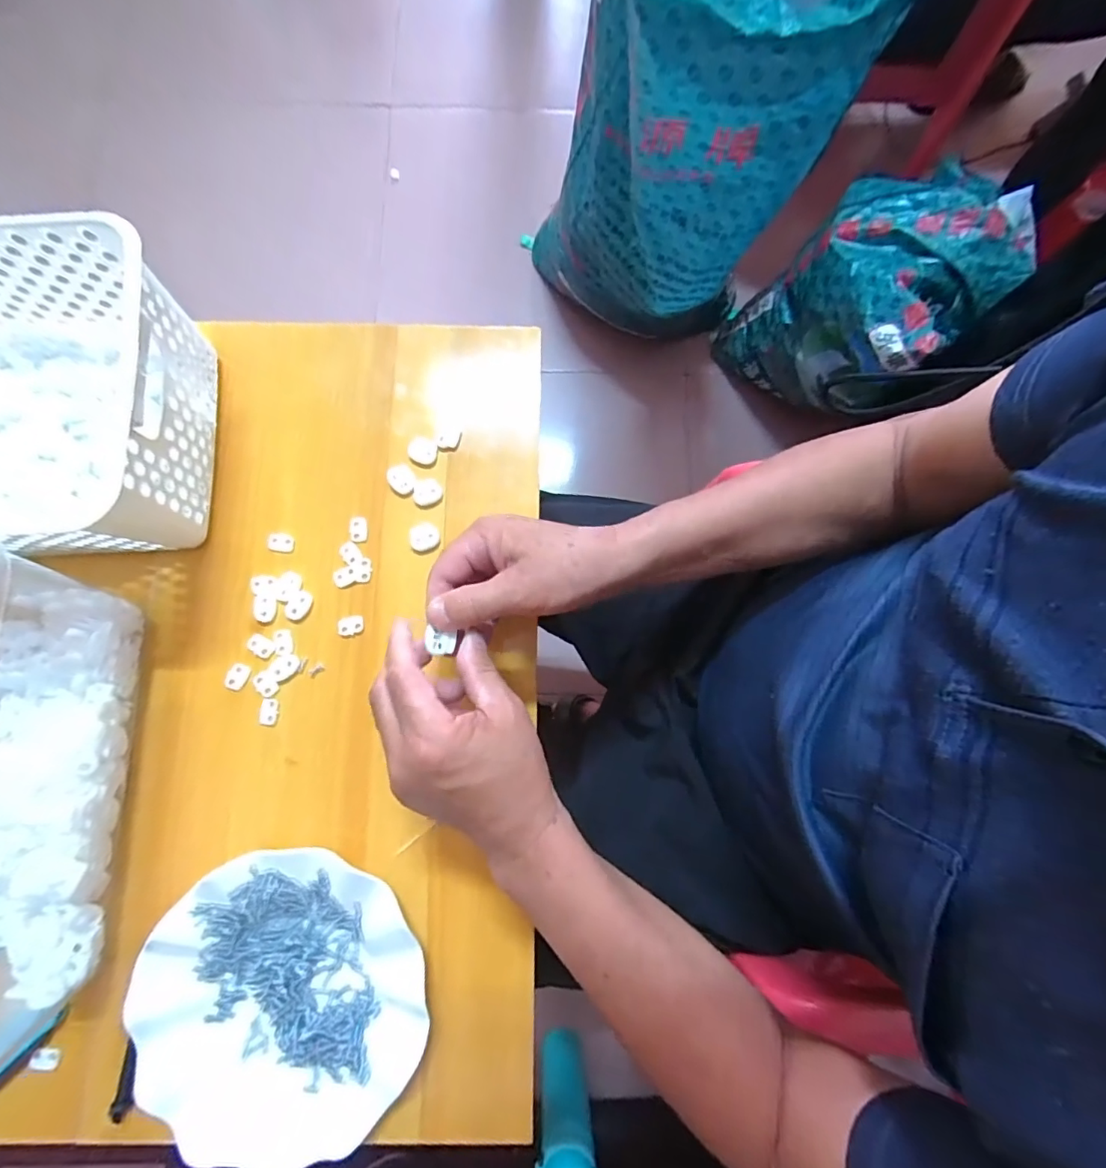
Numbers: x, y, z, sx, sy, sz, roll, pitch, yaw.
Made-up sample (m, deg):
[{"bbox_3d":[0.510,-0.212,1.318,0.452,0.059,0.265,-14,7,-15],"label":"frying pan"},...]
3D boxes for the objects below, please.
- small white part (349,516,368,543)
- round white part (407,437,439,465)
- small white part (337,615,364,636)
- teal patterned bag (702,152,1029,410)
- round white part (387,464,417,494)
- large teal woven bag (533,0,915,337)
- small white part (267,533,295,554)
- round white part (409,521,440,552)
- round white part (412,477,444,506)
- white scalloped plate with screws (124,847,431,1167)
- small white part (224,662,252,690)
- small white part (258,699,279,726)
[{"bbox_3d":[-0.156,-0.044,0.413,0.015,0.004,0.022,-5,80,-1],"label":"small white part"},{"bbox_3d":[-0.106,-0.108,0.418,0.021,0.012,0.019,35,81,6],"label":"round white part"},{"bbox_3d":[-0.156,0.032,0.397,0.020,0.004,0.015,-9,80,-2],"label":"small white part"},{"bbox_3d":[0.481,-0.439,0.814,0.258,0.304,0.282,-35,82,-6],"label":"teal patterned bag"},{"bbox_3d":[-0.121,-0.084,0.415,0.020,0.006,0.023,-33,82,-6],"label":"round white part"},{"bbox_3d":[0.152,-0.643,0.704,0.336,0.591,0.441,1,80,0],"label":"large teal woven bag"},{"bbox_3d":[-0.215,-0.032,0.405,0.022,0.004,0.015,15,80,2],"label":"small white part"},{"bbox_3d":[-0.102,-0.038,0.408,0.023,0.006,0.023,0,80,-1],"label":"round white part"},{"bbox_3d":[-0.100,-0.074,0.415,0.022,0.004,0.023,0,80,-1],"label":"round white part"},{"bbox_3d":[-0.175,0.273,0.341,0.176,0.019,0.176,0,80,-1],"label":"white scalloped plate with screws"},{"bbox_3d":[-0.239,0.070,0.390,0.016,0.004,0.019,21,80,3],"label":"small white part"},{"bbox_3d":[-0.212,0.095,0.385,0.013,0.004,0.019,8,80,1],"label":"small white part"}]

